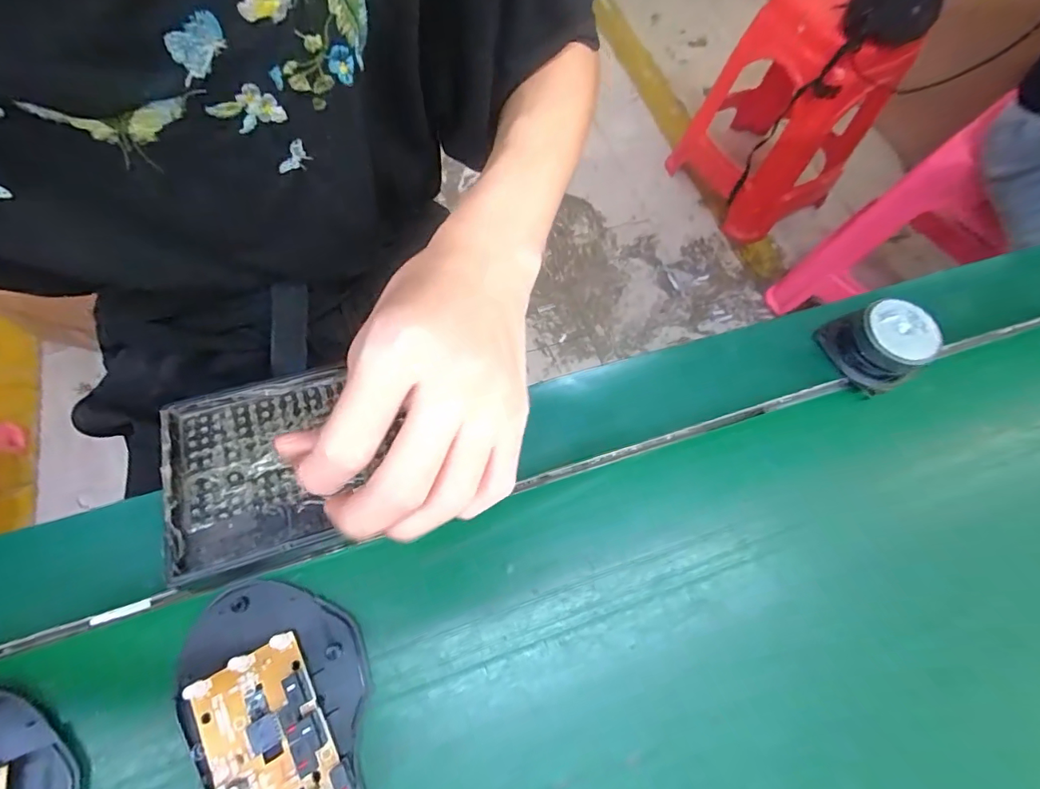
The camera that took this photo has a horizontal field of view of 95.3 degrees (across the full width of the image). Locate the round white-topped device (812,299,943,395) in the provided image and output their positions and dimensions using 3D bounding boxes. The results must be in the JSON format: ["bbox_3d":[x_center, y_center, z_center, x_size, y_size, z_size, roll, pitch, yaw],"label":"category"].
[{"bbox_3d":[0.211,-0.030,0.279,0.039,0.031,0.049,-25,72,-12],"label":"round white-topped device"}]

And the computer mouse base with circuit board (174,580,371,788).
[{"bbox_3d":[-0.103,0.135,0.201,0.072,0.018,0.108,-21,71,-11],"label":"computer mouse base with circuit board"}]

